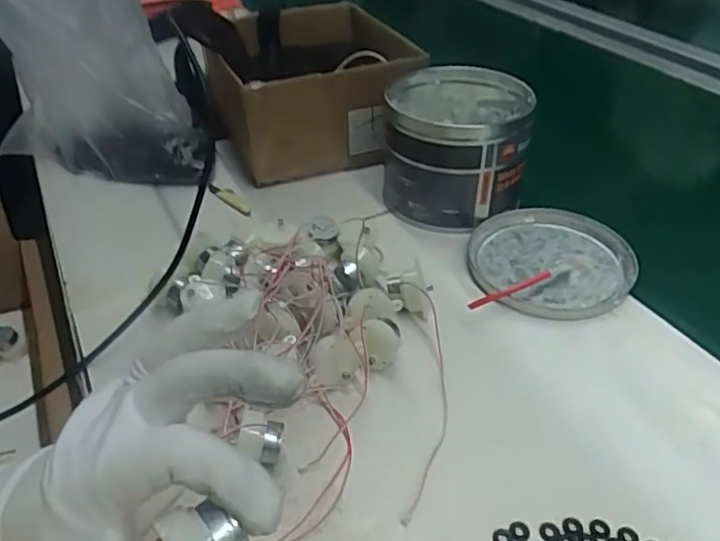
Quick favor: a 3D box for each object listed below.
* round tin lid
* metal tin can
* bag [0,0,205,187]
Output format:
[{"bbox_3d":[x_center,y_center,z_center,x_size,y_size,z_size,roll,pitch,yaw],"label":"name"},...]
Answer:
[{"bbox_3d":[0.161,-0.010,0.508,0.132,0.013,0.129,-1,38,1],"label":"round tin lid"},{"bbox_3d":[0.089,-0.114,0.568,0.121,0.104,0.144,7,39,10],"label":"metal tin can"},{"bbox_3d":[-0.272,-0.197,0.607,0.206,0.213,0.052,0,23,12],"label":"bag"}]

